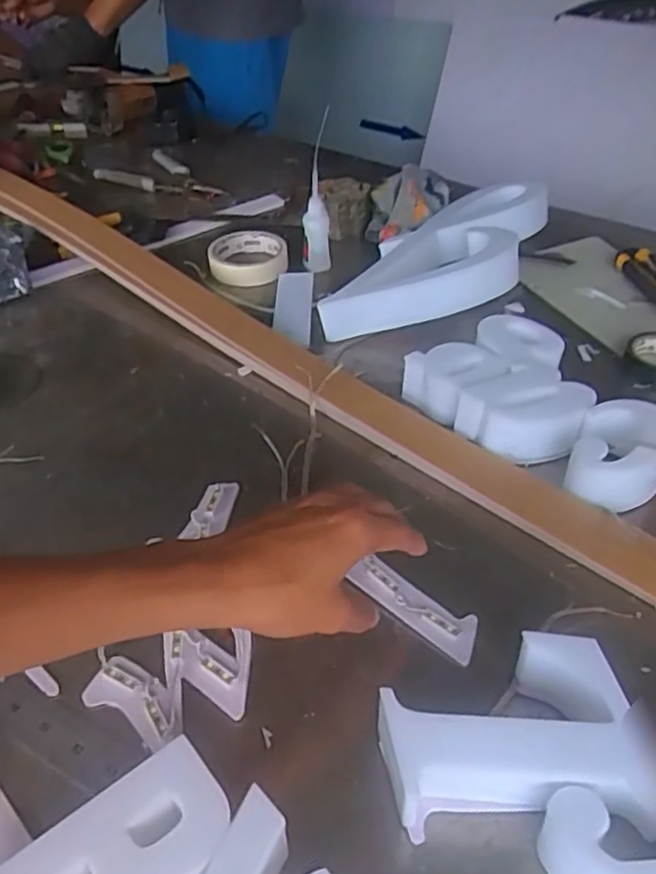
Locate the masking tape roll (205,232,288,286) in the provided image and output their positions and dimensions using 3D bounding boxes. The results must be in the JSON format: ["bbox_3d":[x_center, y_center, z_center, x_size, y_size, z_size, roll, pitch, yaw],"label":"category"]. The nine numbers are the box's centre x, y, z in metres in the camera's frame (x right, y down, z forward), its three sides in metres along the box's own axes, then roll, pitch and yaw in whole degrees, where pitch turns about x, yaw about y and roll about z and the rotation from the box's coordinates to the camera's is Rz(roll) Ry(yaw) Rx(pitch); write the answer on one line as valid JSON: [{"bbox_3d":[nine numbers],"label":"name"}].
[{"bbox_3d":[-0.092,-0.207,0.793,0.087,0.021,0.087,-1,41,1],"label":"masking tape roll"}]

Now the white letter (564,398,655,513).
[{"bbox_3d":[0.215,0.016,0.508,0.062,0.049,0.085,19,45,21],"label":"white letter"}]

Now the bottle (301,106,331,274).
[{"bbox_3d":[-0.014,-0.262,0.748,0.031,0.164,0.024,-3,41,-2],"label":"bottle"}]

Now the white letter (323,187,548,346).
[{"bbox_3d":[0.132,-0.189,0.721,0.144,0.064,0.290,23,47,25],"label":"white letter"}]

